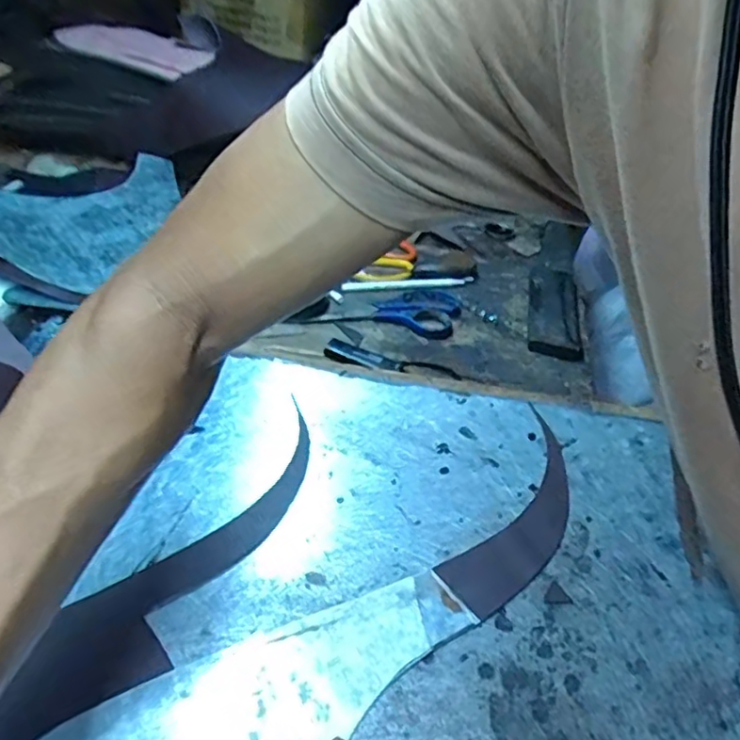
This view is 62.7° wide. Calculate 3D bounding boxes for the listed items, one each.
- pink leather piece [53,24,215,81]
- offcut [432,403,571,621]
[{"bbox_3d":[-0.321,-0.445,0.828,0.182,0.019,0.120,18,47,-2],"label":"pink leather piece"},{"bbox_3d":[0.116,0.106,0.457,0.062,0.007,0.178,27,52,17],"label":"offcut"}]

